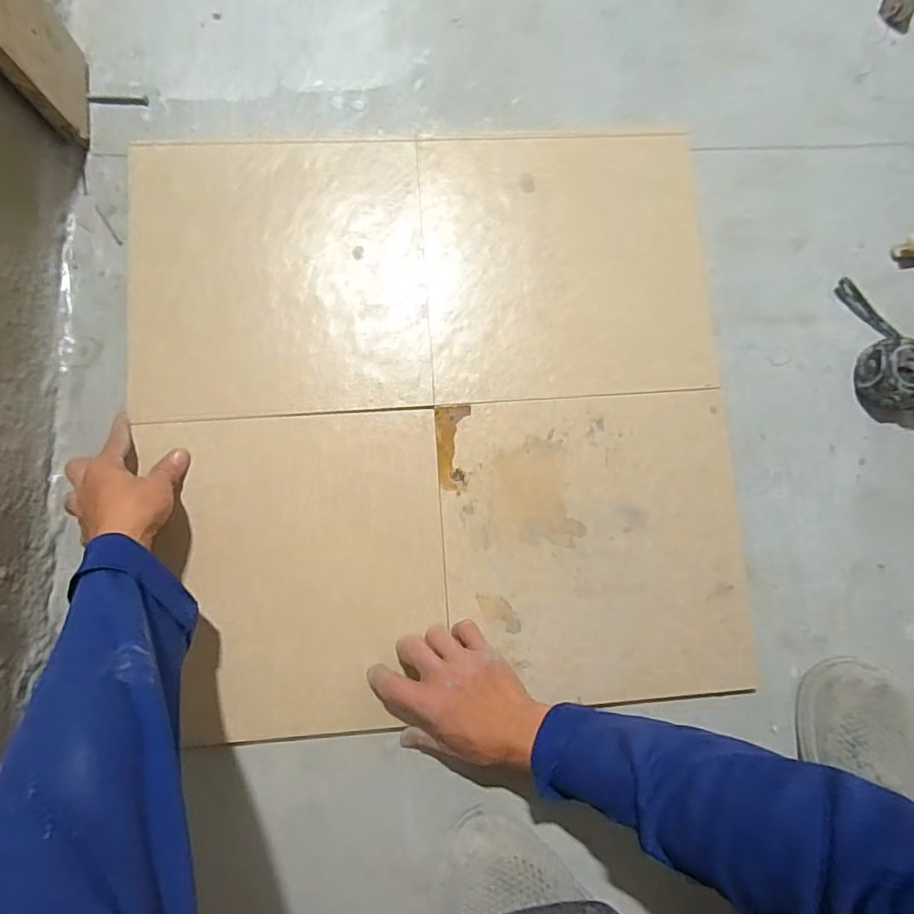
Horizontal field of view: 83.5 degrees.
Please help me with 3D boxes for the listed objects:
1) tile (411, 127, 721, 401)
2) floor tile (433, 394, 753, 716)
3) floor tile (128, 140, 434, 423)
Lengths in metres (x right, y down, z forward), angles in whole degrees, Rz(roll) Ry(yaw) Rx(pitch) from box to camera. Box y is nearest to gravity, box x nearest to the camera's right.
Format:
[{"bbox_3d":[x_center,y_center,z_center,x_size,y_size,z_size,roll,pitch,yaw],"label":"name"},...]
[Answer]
[{"bbox_3d":[0.116,-0.204,0.537,0.296,0.016,0.282,-4,83,-3],"label":"tile"},{"bbox_3d":[0.135,0.088,0.506,0.289,0.011,0.293,-4,83,-3],"label":"floor tile"},{"bbox_3d":[-0.182,-0.188,0.526,0.294,0.005,0.291,-4,83,-3],"label":"floor tile"}]

